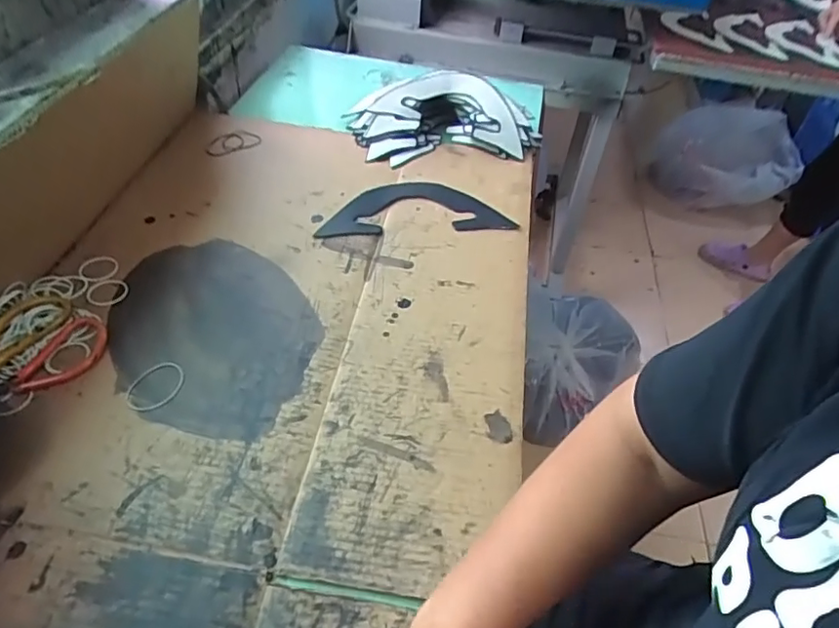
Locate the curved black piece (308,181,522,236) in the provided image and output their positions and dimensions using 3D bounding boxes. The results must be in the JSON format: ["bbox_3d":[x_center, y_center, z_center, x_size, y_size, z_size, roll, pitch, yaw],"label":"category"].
[{"bbox_3d":[-0.005,-0.154,0.785,0.257,0.008,0.118,-2,46,-6],"label":"curved black piece"}]

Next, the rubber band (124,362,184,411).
[{"bbox_3d":[-0.267,0.072,0.565,0.045,0.004,0.063,22,49,17],"label":"rubber band"}]

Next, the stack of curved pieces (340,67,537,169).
[{"bbox_3d":[0.045,-0.322,0.889,0.302,0.059,0.174,-5,47,-9],"label":"stack of curved pieces"}]

